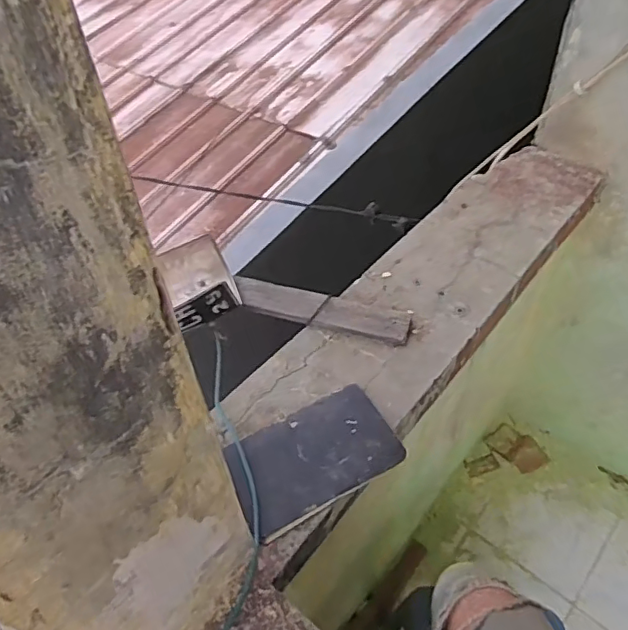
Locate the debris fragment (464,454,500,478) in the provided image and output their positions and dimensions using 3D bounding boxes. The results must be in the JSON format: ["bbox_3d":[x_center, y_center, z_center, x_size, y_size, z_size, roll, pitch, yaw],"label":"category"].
[{"bbox_3d":[0.501,0.450,1.655,0.103,0.016,0.056,-15,49,-10],"label":"debris fragment"}]

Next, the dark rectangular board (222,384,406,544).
[{"bbox_3d":[-0.002,0.180,0.725,0.214,0.014,0.128,-26,51,-19],"label":"dark rectangular board"}]

